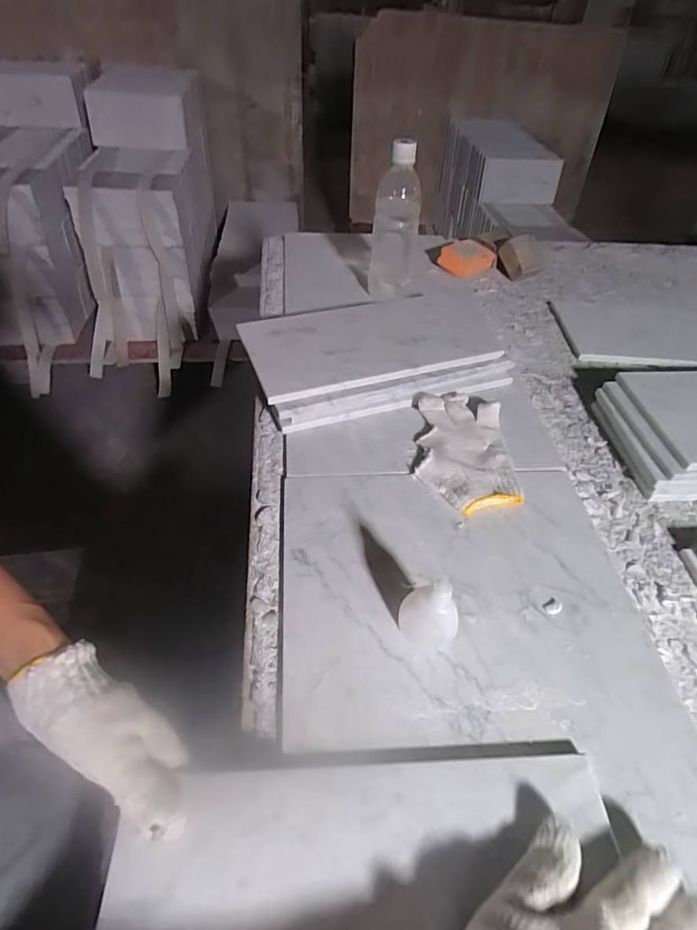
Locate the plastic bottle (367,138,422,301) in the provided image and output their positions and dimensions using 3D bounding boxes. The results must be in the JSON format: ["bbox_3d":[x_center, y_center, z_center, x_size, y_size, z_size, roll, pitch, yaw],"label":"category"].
[{"bbox_3d":[0.066,-0.343,0.681,0.066,0.191,0.059,7,46,2],"label":"plastic bottle"}]

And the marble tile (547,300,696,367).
[{"bbox_3d":[0.477,-0.208,0.735,0.300,0.014,0.186,2,46,-3],"label":"marble tile"}]

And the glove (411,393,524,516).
[{"bbox_3d":[0.125,-0.019,0.521,0.098,0.029,0.160,5,46,0],"label":"glove"}]

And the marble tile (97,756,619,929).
[{"bbox_3d":[0.015,0.247,0.262,0.292,0.023,0.147,-1,43,-4],"label":"marble tile"}]

